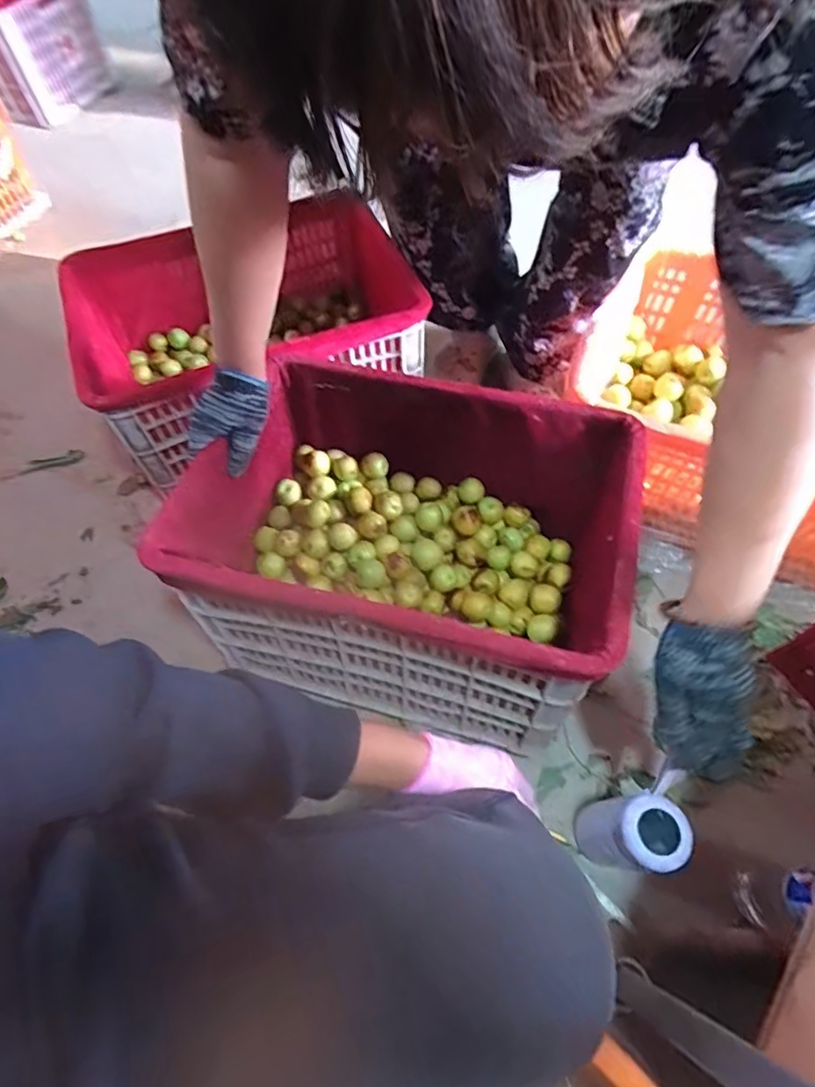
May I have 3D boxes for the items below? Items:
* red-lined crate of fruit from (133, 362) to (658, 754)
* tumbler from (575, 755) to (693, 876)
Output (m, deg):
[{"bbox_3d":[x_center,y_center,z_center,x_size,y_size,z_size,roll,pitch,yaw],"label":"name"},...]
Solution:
[{"bbox_3d":[0.008,-0.009,0.689,0.480,0.242,0.350,15,62,11],"label":"red-lined crate of fruit"},{"bbox_3d":[0.237,0.321,0.605,0.074,0.174,0.079,2,60,3],"label":"tumbler"}]

